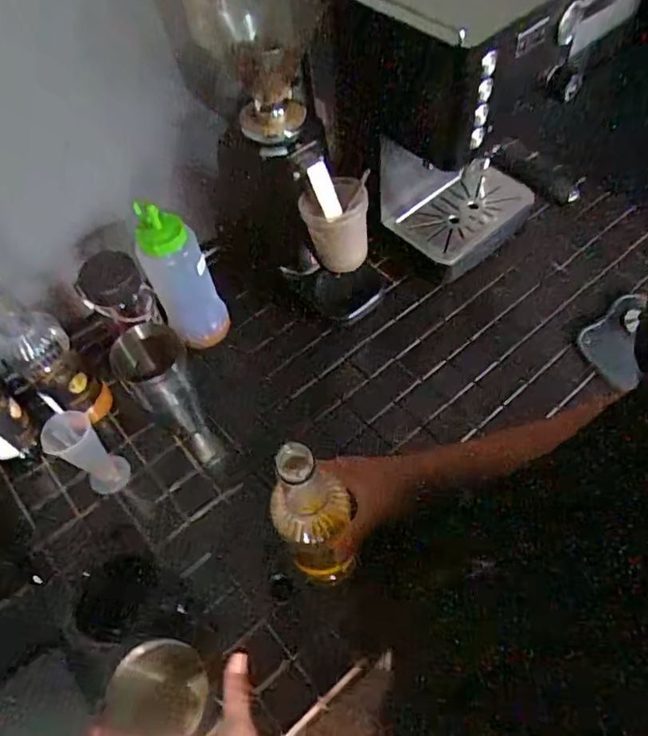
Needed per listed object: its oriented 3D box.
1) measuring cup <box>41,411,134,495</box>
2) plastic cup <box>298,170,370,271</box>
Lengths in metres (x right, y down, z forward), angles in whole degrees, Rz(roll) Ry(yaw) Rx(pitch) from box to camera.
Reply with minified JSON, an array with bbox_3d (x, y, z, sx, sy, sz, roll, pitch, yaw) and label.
[{"bbox_3d":[-0.290,0.109,0.692,0.058,0.128,0.057,34,66,23],"label":"measuring cup"},{"bbox_3d":[0.016,-0.193,0.734,0.083,0.098,0.080,-2,57,3],"label":"plastic cup"}]

